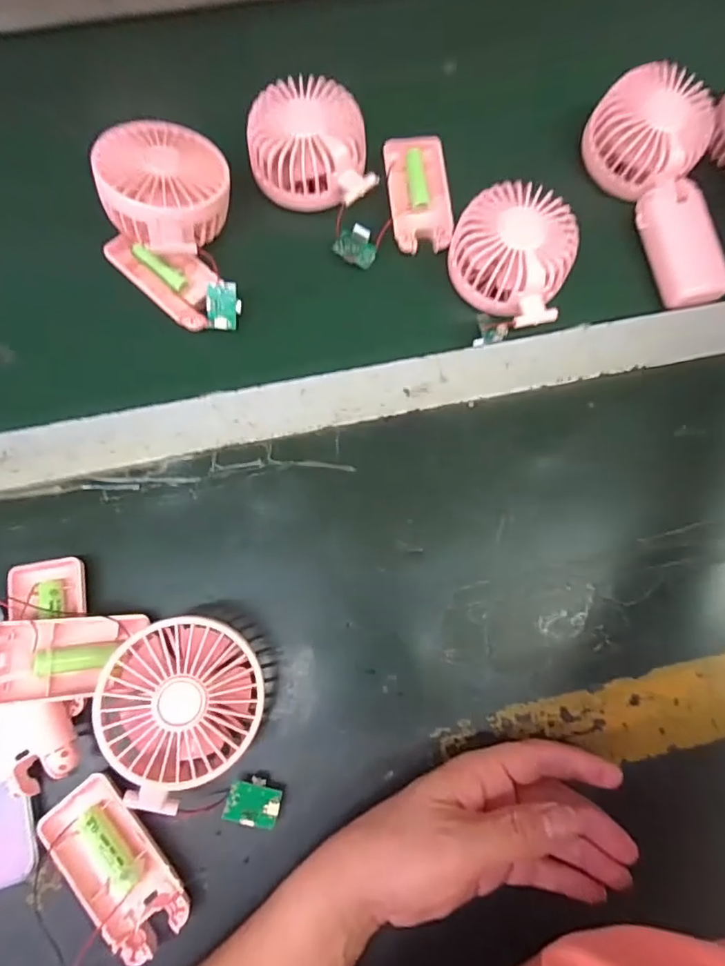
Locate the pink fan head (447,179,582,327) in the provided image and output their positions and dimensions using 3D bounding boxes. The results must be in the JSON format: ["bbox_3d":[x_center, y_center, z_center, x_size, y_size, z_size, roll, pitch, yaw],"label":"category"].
[{"bbox_3d":[0.107,-0.166,0.375,0.086,0.050,0.087,1,77,-3],"label":"pink fan head"}]

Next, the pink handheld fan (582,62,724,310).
[{"bbox_3d":[0.239,-0.225,0.395,0.085,0.038,0.179,-13,86,-7],"label":"pink handheld fan"}]

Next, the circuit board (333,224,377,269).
[{"bbox_3d":[-0.004,-0.180,0.387,0.031,0.014,0.024,37,85,-11],"label":"circuit board"}]

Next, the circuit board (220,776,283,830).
[{"bbox_3d":[-0.064,0.187,0.299,0.030,0.008,0.023,10,77,-1],"label":"circuit board"}]

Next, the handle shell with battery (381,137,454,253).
[{"bbox_3d":[0.045,-0.229,0.402,0.048,0.015,0.099,-5,78,-4],"label":"handle shell with battery"}]

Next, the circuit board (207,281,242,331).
[{"bbox_3d":[-0.100,-0.128,0.368,0.023,0.004,0.033,3,102,-10],"label":"circuit board"}]

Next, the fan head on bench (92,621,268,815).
[{"bbox_3d":[-0.102,0.127,0.295,0.087,0.052,0.084,1,77,-3],"label":"fan head on bench"}]

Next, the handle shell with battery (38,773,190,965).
[{"bbox_3d":[-0.142,0.220,0.294,0.046,0.019,0.096,-38,82,-10],"label":"handle shell with battery"}]

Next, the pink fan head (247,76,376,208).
[{"bbox_3d":[-0.041,-0.254,0.383,0.085,0.041,0.085,-12,78,-6],"label":"pink fan head"}]

